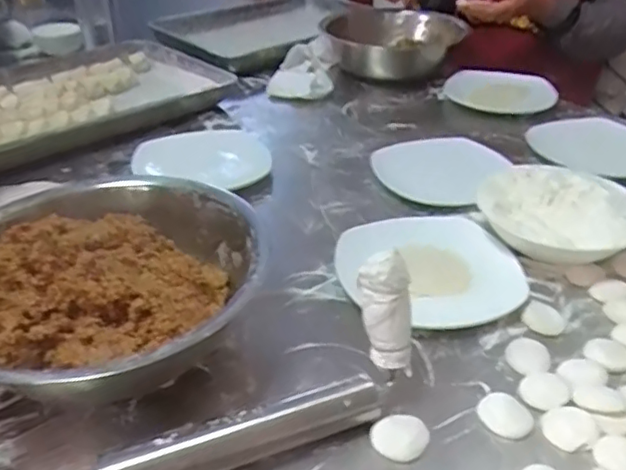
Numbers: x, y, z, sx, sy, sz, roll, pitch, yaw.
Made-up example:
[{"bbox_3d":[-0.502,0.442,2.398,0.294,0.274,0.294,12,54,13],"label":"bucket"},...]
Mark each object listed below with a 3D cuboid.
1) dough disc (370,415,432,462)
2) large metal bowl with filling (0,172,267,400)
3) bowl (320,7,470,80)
[{"bbox_3d":[0.067,0.152,0.450,0.045,0.008,0.035,-16,37,-22],"label":"dough disc"},{"bbox_3d":[-0.189,0.048,0.541,0.278,0.095,0.282,0,34,0],"label":"large metal bowl with filling"},{"bbox_3d":[0.145,-0.350,1.125,0.215,0.107,0.215,-7,34,-10],"label":"bowl"}]

